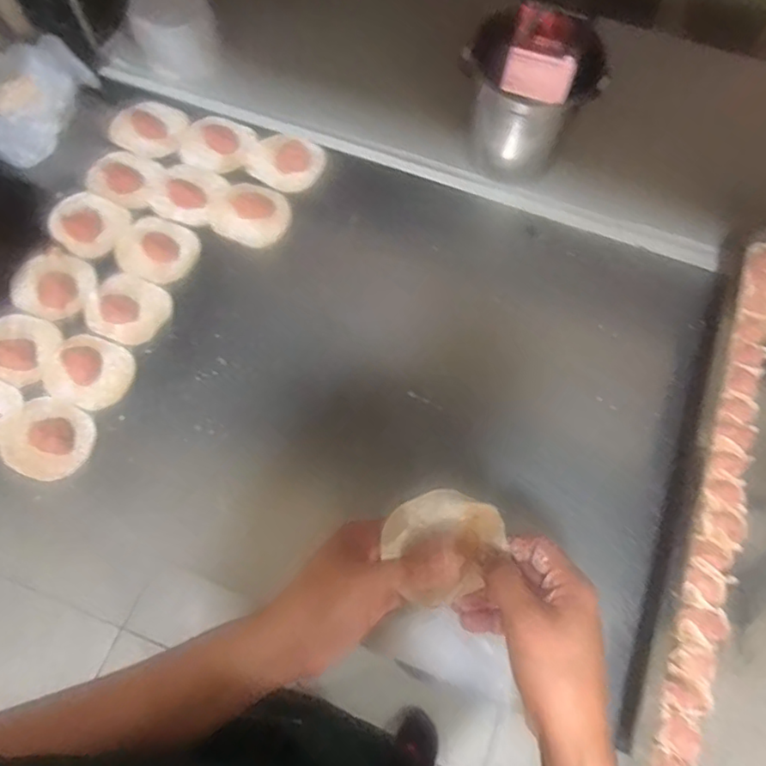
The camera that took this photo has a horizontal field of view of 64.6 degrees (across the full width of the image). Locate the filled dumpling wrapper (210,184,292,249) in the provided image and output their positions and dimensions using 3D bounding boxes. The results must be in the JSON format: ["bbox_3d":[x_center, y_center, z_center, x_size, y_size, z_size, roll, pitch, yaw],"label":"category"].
[{"bbox_3d":[-0.143,-0.186,0.669,0.078,0.012,0.077,0,69,0],"label":"filled dumpling wrapper"}]

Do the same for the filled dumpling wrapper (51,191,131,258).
[{"bbox_3d":[-0.318,-0.173,0.659,0.080,0.008,0.070,32,73,12],"label":"filled dumpling wrapper"}]

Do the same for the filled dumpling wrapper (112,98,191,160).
[{"bbox_3d":[-0.272,-0.301,0.714,0.090,0.010,0.080,31,72,11],"label":"filled dumpling wrapper"}]

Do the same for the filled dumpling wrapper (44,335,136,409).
[{"bbox_3d":[-0.293,-0.013,0.599,0.084,0.007,0.071,23,71,9],"label":"filled dumpling wrapper"}]

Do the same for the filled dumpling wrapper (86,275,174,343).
[{"bbox_3d":[-0.264,-0.077,0.624,0.078,0.007,0.074,36,73,13],"label":"filled dumpling wrapper"}]

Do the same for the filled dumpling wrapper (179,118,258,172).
[{"bbox_3d":[-0.190,-0.278,0.702,0.080,0.008,0.076,0,69,0],"label":"filled dumpling wrapper"}]

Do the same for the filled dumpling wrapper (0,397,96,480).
[{"bbox_3d":[-0.320,0.051,0.572,0.081,0.013,0.074,25,71,9],"label":"filled dumpling wrapper"}]

